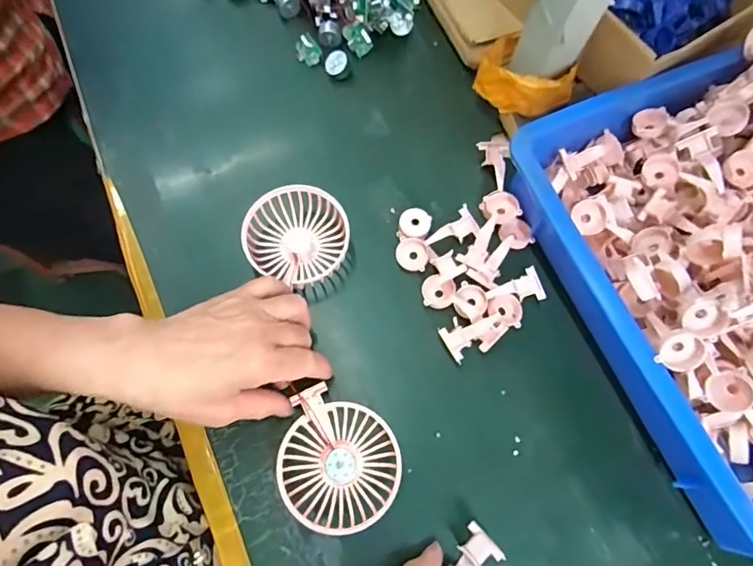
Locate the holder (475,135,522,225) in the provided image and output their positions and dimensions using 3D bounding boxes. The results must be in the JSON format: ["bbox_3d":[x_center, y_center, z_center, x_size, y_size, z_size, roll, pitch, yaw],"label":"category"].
[{"bbox_3d":[0.111,-0.096,0.446,0.033,0.014,0.086,-3,72,-3],"label":"holder"}]

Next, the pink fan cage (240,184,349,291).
[{"bbox_3d":[-0.069,-0.043,0.426,0.083,0.031,0.079,0,72,-2],"label":"pink fan cage"}]

